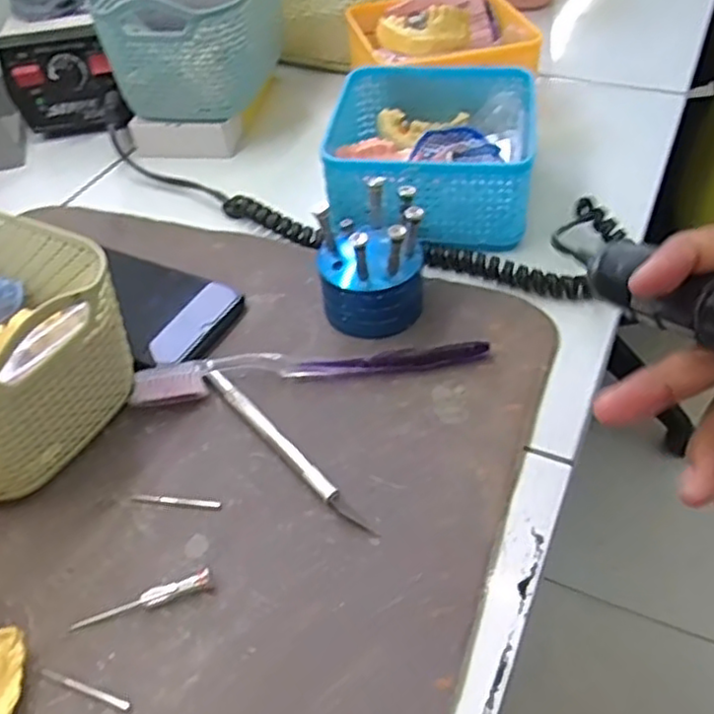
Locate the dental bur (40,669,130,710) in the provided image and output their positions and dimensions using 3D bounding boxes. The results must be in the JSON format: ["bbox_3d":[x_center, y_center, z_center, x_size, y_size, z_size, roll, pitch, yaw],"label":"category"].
[{"bbox_3d":[-0.105,0.127,0.266,0.040,0.004,0.004,12,48,16],"label":"dental bur"}]

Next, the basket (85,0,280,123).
[{"bbox_3d":[-0.124,-0.270,0.551,0.113,0.096,0.167,6,47,11],"label":"basket"}]

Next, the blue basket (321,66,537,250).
[{"bbox_3d":[0.050,-0.139,0.469,0.125,0.057,0.137,4,46,9],"label":"blue basket"}]

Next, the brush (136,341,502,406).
[{"bbox_3d":[-0.024,0.004,0.371,0.187,0.012,0.020,-7,46,-2],"label":"brush"}]

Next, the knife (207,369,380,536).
[{"bbox_3d":[-0.037,0.044,0.340,0.008,0.007,0.126,-33,52,-25],"label":"knife"}]

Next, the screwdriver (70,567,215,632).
[{"bbox_3d":[-0.089,0.102,0.288,0.058,0.009,0.007,-17,47,-11],"label":"screwdriver"}]

